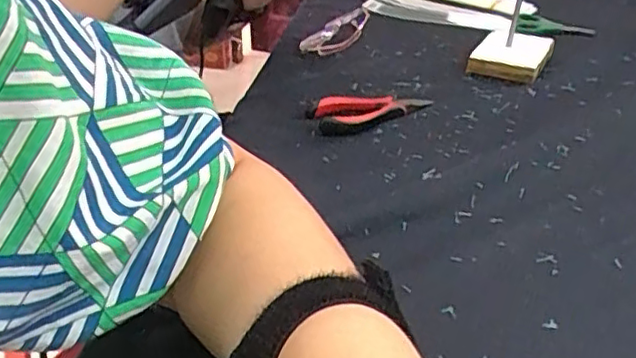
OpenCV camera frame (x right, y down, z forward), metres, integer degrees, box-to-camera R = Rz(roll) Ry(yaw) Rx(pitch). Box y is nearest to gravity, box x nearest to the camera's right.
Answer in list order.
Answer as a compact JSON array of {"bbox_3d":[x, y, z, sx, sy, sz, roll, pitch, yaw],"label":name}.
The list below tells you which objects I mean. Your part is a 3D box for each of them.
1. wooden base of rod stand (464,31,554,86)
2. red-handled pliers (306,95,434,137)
[{"bbox_3d":[0.208,-0.131,0.681,0.071,0.019,0.116,19,36,25],"label":"wooden base of rod stand"},{"bbox_3d":[0.049,-0.060,0.561,0.113,0.018,0.042,-12,35,-20],"label":"red-handled pliers"}]

